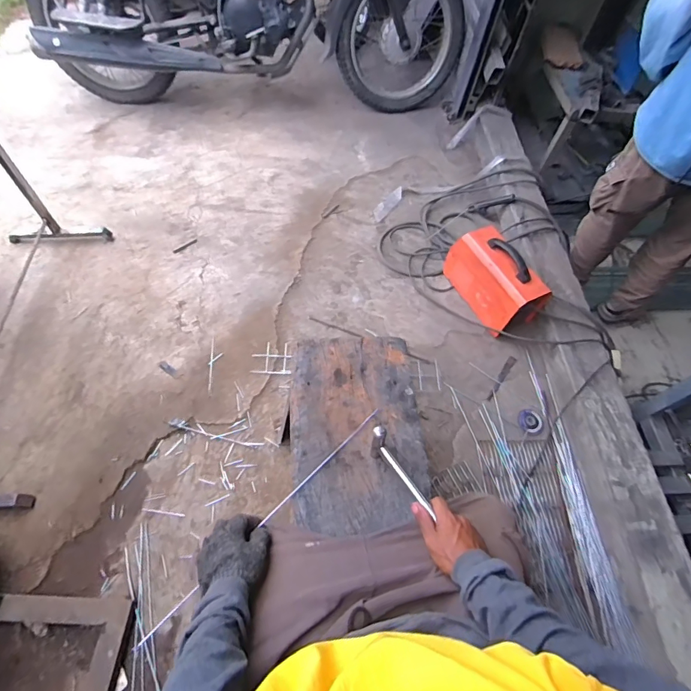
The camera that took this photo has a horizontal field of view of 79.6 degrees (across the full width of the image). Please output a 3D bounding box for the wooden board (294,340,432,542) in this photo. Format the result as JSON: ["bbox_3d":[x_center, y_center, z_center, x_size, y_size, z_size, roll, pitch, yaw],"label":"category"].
[{"bbox_3d":[0.021,0.154,0.813,0.248,0.031,0.383,-4,58,-5],"label":"wooden board"}]

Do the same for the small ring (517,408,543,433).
[{"bbox_3d":[0.569,0.230,1.274,0.071,0.010,0.080,38,64,19],"label":"small ring"}]

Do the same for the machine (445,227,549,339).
[{"bbox_3d":[0.505,-0.230,1.419,0.150,0.229,0.347,-26,63,-17],"label":"machine"}]

